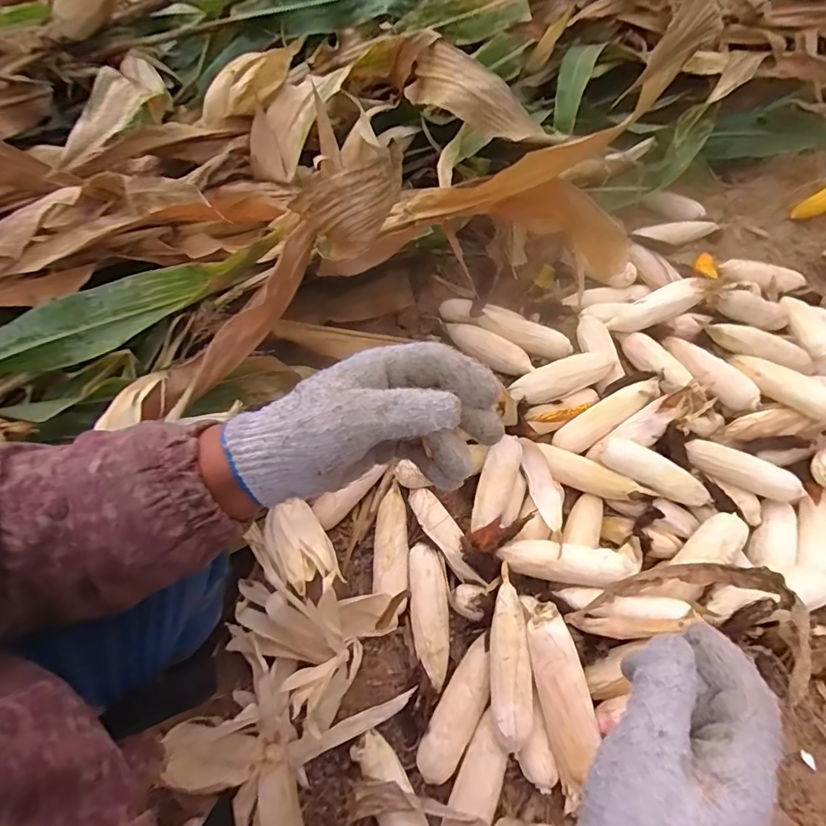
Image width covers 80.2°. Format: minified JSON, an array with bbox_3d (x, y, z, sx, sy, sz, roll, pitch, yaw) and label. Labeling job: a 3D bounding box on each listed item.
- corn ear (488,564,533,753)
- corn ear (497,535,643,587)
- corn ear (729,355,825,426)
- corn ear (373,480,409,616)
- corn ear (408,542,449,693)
[{"bbox_3d":[0.134,0.346,0.704,0.056,0.062,0.224,1,59,-1],"label":"corn ear"},{"bbox_3d":[0.236,0.230,0.751,0.200,0.044,0.069,1,58,2],"label":"corn ear"},{"bbox_3d":[0.670,-0.049,0.877,0.043,0.054,0.190,-32,65,-18],"label":"corn ear"},{"bbox_3d":[-0.036,0.217,0.806,0.055,0.043,0.196,-1,59,-2],"label":"corn ear"},{"bbox_3d":[0.025,0.308,0.758,0.057,0.039,0.197,-2,59,-3],"label":"corn ear"}]

